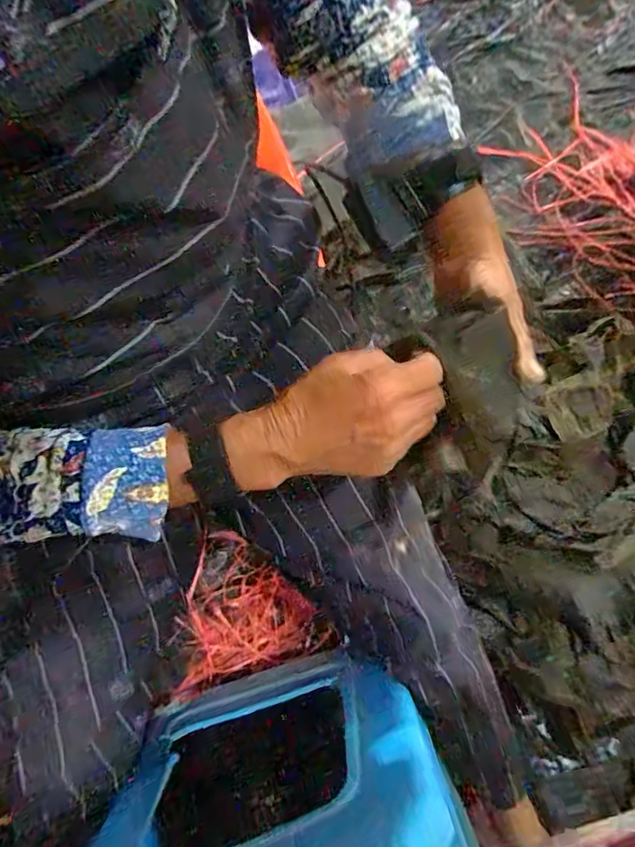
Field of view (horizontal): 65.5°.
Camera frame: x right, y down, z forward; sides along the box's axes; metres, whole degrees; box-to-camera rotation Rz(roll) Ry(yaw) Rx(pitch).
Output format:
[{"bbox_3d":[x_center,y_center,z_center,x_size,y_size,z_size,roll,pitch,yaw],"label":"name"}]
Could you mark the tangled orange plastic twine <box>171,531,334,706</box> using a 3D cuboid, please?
[{"bbox_3d":[-0.111,0.264,0.729,0.222,0.036,0.207,-20,78,-4],"label":"tangled orange plastic twine"}]

